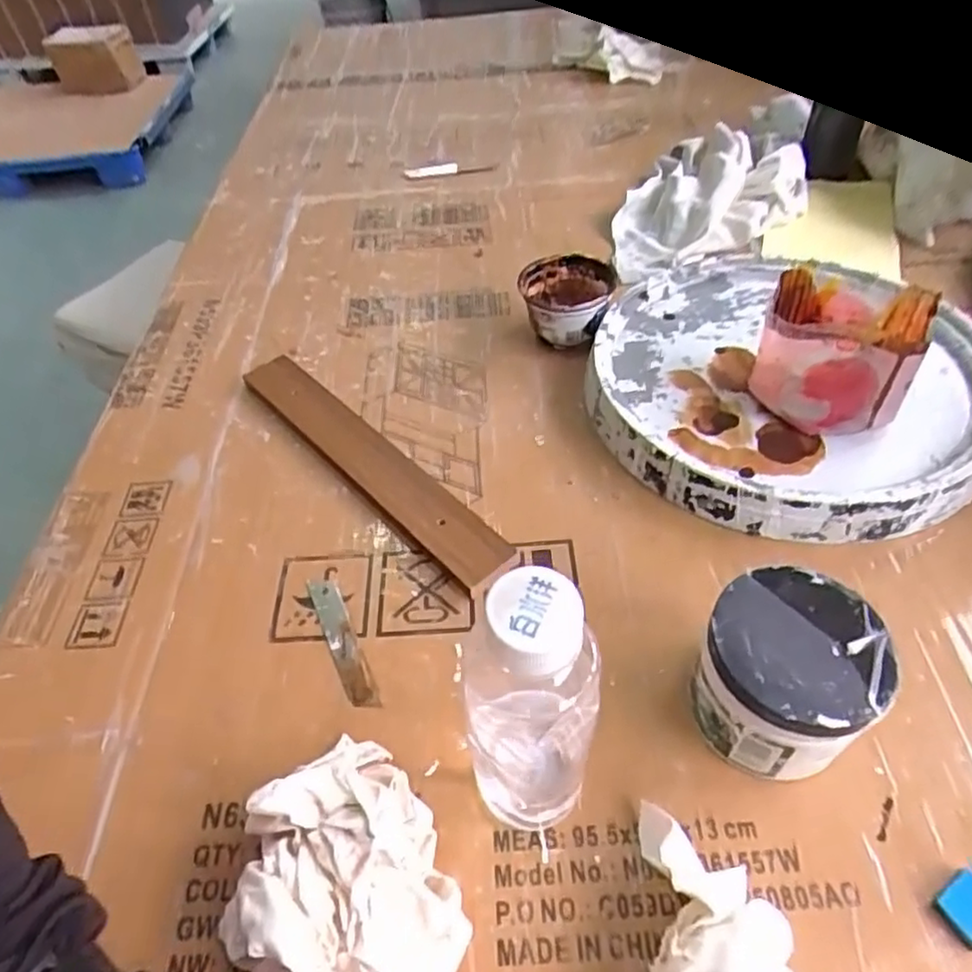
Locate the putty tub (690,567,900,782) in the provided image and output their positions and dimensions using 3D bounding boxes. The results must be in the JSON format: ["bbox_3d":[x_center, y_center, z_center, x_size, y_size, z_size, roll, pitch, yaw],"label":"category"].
[{"bbox_3d":[0.149,0.097,0.338,0.078,0.077,0.078,-3,49,4],"label":"putty tub"}]

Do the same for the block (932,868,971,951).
[{"bbox_3d":[0.220,0.192,0.305,0.026,0.005,0.023,-28,52,-17],"label":"block"}]

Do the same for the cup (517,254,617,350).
[{"bbox_3d":[0.070,-0.155,0.569,0.076,0.062,0.068,-6,49,1],"label":"cup"}]

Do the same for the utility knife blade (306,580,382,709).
[{"bbox_3d":[-0.090,0.097,0.417,0.018,0.005,0.094,-24,53,-10],"label":"utility knife blade"}]

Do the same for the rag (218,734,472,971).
[{"bbox_3d":[-0.073,0.184,0.305,0.107,0.053,0.123,-29,53,-18],"label":"rag"}]

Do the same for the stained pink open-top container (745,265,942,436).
[{"bbox_3d":[0.236,-0.090,0.454,0.092,0.080,0.078,18,54,20],"label":"stained pink open-top container"}]

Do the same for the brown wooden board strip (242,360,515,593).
[{"bbox_3d":[-0.092,-0.022,0.508,0.043,0.016,0.280,-38,56,-24],"label":"brown wooden board strip"}]

